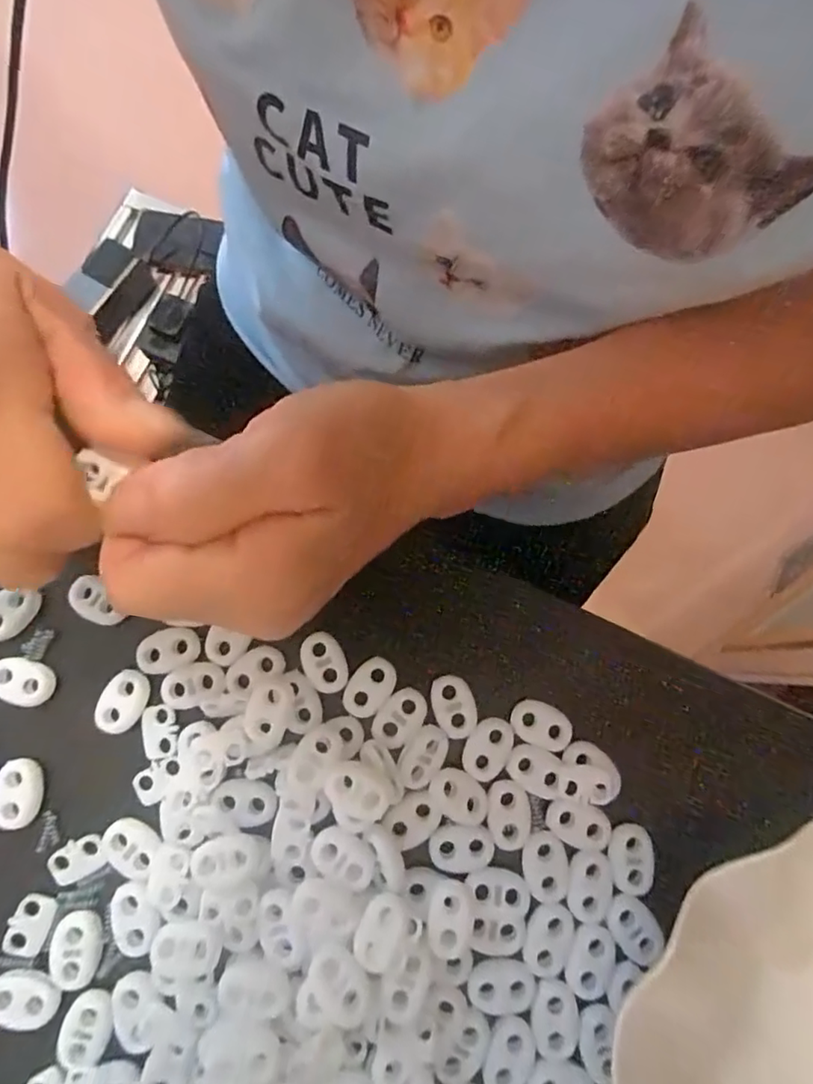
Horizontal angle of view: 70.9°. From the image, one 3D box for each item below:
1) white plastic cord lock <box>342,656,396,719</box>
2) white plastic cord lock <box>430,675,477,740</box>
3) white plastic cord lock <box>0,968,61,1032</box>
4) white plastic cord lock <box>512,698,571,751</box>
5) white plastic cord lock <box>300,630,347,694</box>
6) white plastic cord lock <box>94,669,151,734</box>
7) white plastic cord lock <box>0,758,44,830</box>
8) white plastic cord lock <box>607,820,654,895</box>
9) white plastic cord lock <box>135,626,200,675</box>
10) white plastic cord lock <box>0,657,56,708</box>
[{"bbox_3d":[-0.013,0.053,0.209,0.015,0.004,0.022,35,79,6],"label":"white plastic cord lock"},{"bbox_3d":[0.017,0.059,0.206,0.015,0.004,0.022,-17,78,-5],"label":"white plastic cord lock"},{"bbox_3d":[-0.126,0.150,0.187,0.022,0.004,0.016,12,77,1],"label":"white plastic cord lock"},{"bbox_3d":[0.049,0.066,0.207,0.021,0.004,0.015,22,78,3],"label":"white plastic cord lock"},{"bbox_3d":[-0.030,0.044,0.209,0.016,0.004,0.022,-30,80,-8],"label":"white plastic cord lock"},{"bbox_3d":[-0.102,0.057,0.205,0.014,0.004,0.022,17,77,2],"label":"white plastic cord lock"},{"bbox_3d":[-0.136,0.088,0.199,0.014,0.005,0.022,5,77,0],"label":"white plastic cord lock"},{"bbox_3d":[0.078,0.109,0.196,0.015,0.004,0.022,4,77,-1],"label":"white plastic cord lock"},{"bbox_3d":[-0.087,0.039,0.207,0.022,0.004,0.015,-15,78,-5],"label":"white plastic cord lock"},{"bbox_3d":[-0.139,0.051,0.206,0.021,0.004,0.016,17,77,2],"label":"white plastic cord lock"}]

